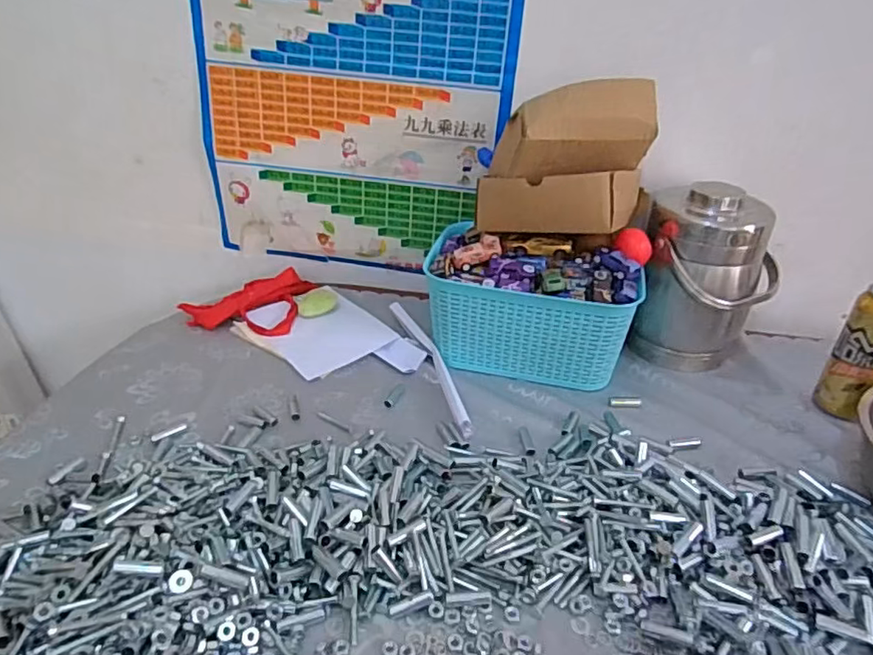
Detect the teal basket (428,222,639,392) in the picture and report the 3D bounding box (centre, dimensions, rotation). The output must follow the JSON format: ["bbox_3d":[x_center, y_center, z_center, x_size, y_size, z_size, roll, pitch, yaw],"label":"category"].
[{"bbox_3d":[0.126,-0.026,0.813,0.271,0.143,0.155,9,32,12],"label":"teal basket"}]

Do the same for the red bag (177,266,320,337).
[{"bbox_3d":[-0.289,-0.045,0.930,0.164,0.027,0.160,7,32,8],"label":"red bag"}]

